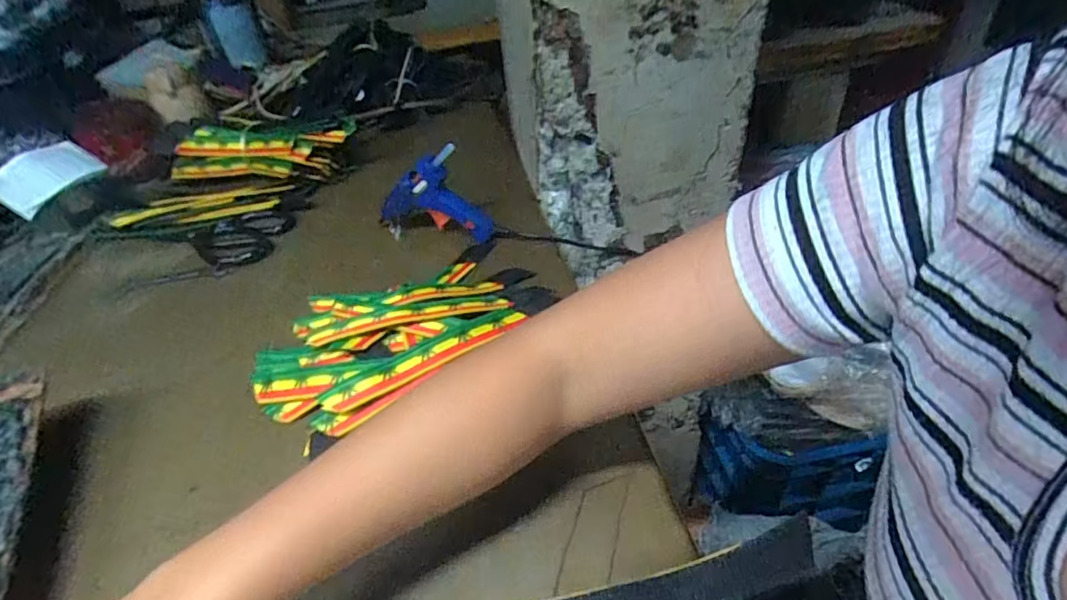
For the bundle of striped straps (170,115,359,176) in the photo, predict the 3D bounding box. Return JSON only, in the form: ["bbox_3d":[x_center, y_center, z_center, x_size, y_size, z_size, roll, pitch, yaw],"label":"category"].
[{"bbox_3d":[-0.371,-0.214,0.768,0.272,0.063,0.052,-3,40,5],"label":"bundle of striped straps"}]

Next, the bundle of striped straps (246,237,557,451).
[{"bbox_3d":[-0.113,0.025,0.484,0.257,0.042,0.171,-26,43,-21],"label":"bundle of striped straps"}]

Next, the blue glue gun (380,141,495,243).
[{"bbox_3d":[-0.112,-0.111,0.602,0.128,0.120,0.024,7,42,16],"label":"blue glue gun"}]

